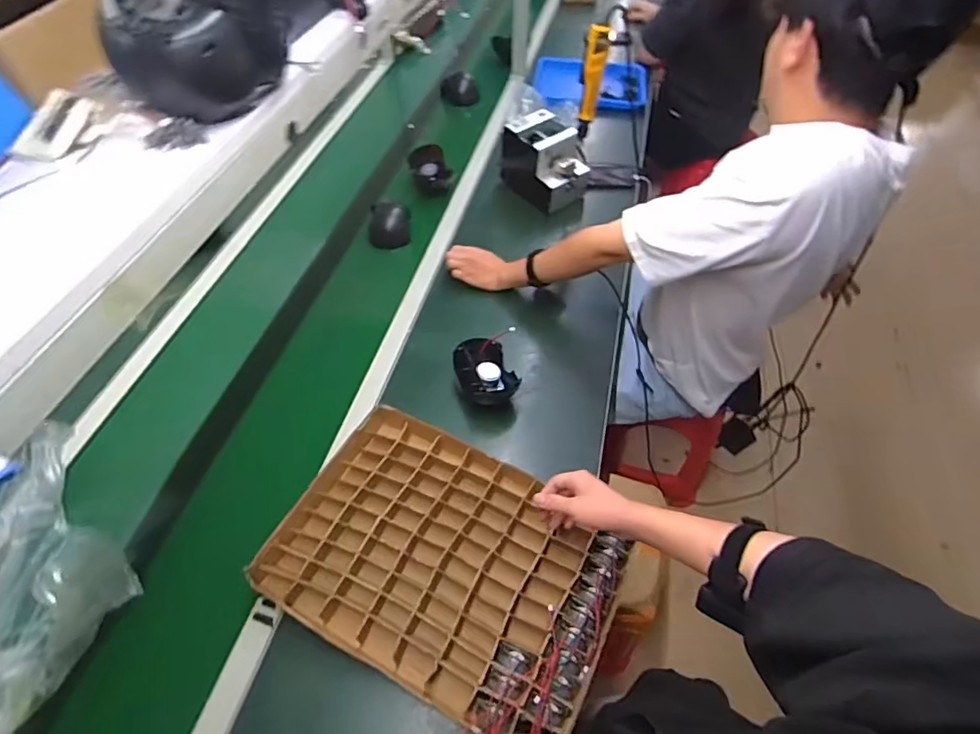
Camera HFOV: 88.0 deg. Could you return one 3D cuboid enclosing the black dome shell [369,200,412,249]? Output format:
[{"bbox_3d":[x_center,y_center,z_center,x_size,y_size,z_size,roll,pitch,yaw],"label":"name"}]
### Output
[{"bbox_3d":[-0.230,-0.327,1.171,0.094,0.074,0.099,-3,54,-3],"label":"black dome shell"}]

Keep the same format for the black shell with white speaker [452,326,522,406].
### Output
[{"bbox_3d":[-0.003,0.008,0.889,0.112,0.095,0.114,-12,55,-9],"label":"black shell with white speaker"}]

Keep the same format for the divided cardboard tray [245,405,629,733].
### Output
[{"bbox_3d":[-0.062,0.274,0.728,0.454,0.053,0.324,21,56,14],"label":"divided cardboard tray"}]

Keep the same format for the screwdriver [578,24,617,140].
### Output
[{"bbox_3d":[0.210,-0.577,1.039,0.051,0.209,0.047,11,54,7],"label":"screwdriver"}]

